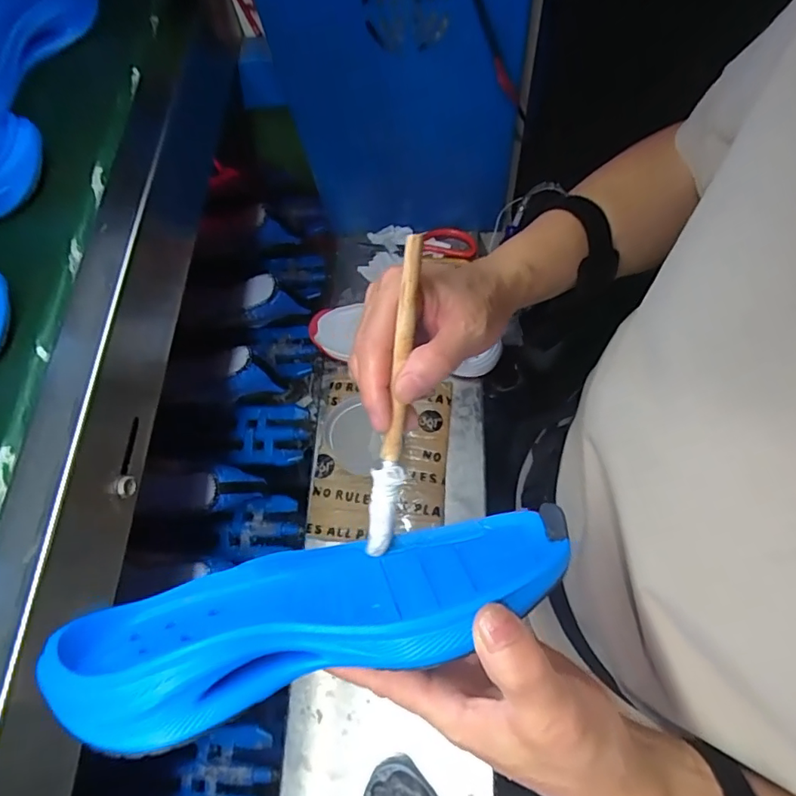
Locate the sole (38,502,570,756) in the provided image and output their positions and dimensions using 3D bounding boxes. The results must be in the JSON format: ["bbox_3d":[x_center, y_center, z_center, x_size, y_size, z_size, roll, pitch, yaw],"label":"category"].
[{"bbox_3d":[-0.036,0.110,0.262,0.252,0.105,0.050,-13,98,-7],"label":"sole"}]

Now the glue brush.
[{"bbox_3d":[-0.002,0.003,0.283,0.017,0.011,0.179,7,100,7],"label":"glue brush"}]

